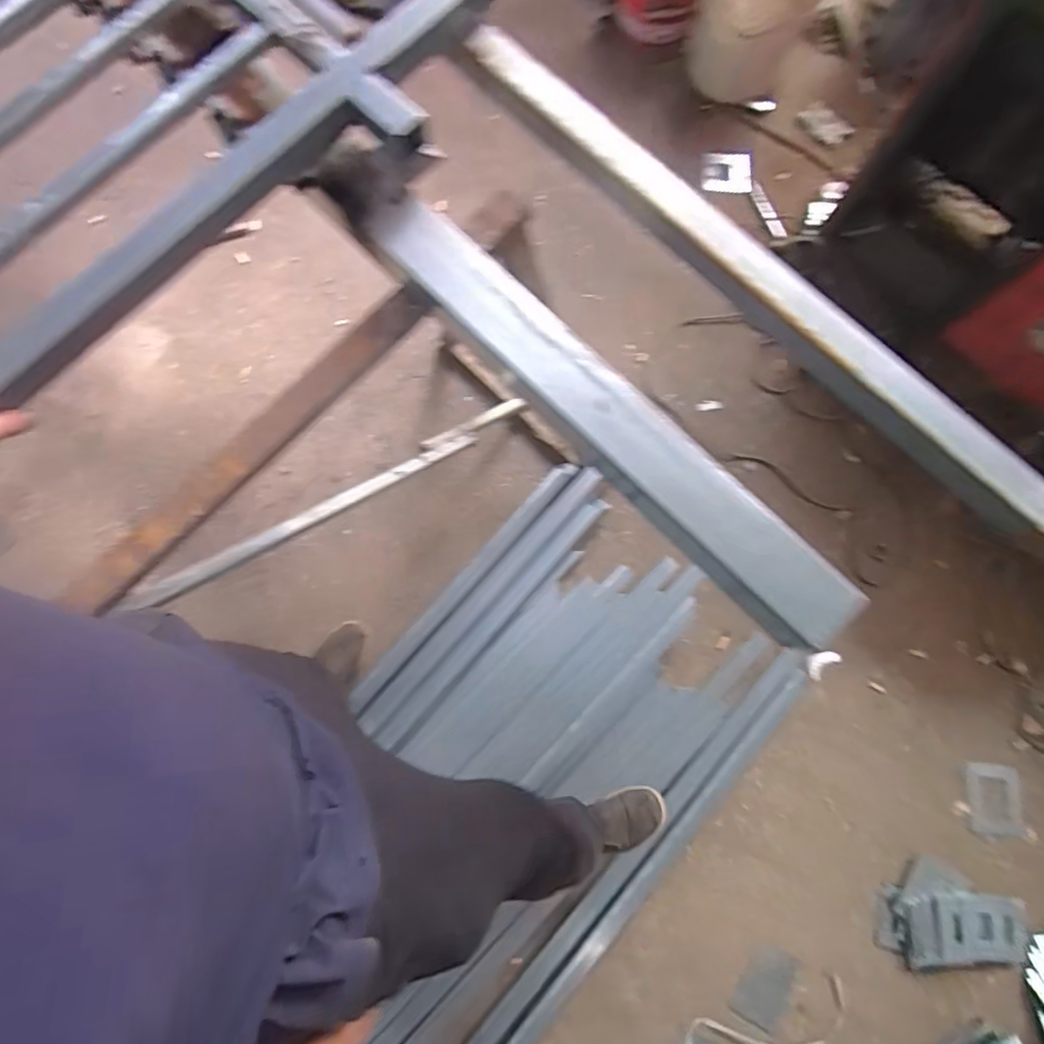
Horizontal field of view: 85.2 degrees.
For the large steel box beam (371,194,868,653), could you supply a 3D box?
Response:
[{"bbox_3d":[0.088,-0.129,0.647,0.677,0.040,0.099,44,84,8],"label":"large steel box beam"}]

